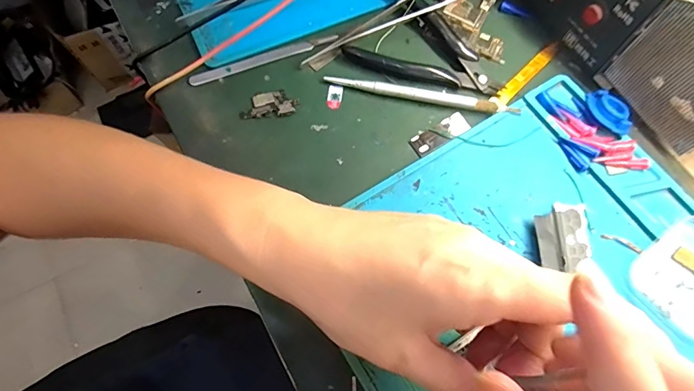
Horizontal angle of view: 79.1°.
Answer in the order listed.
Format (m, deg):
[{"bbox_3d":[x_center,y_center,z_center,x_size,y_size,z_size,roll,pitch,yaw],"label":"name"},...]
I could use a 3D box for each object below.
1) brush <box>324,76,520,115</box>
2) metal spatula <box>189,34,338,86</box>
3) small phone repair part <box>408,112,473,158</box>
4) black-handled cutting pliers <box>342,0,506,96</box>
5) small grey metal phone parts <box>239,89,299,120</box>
[{"bbox_3d":[0.055,-0.075,0.313,0.141,0.007,0.010,12,71,6],"label":"brush"},{"bbox_3d":[-0.065,-0.107,0.328,0.117,0.004,0.010,-20,80,-8],"label":"metal spatula"},{"bbox_3d":[0.067,-0.045,0.304,0.045,0.004,0.017,-29,72,-8],"label":"small phone repair part"},{"bbox_3d":[0.068,-0.120,0.325,0.120,0.021,0.073,22,72,9],"label":"black-handled cutting pliers"},{"bbox_3d":[-0.058,-0.068,0.313,0.042,0.004,0.021,-6,70,-1],"label":"small grey metal phone parts"}]

